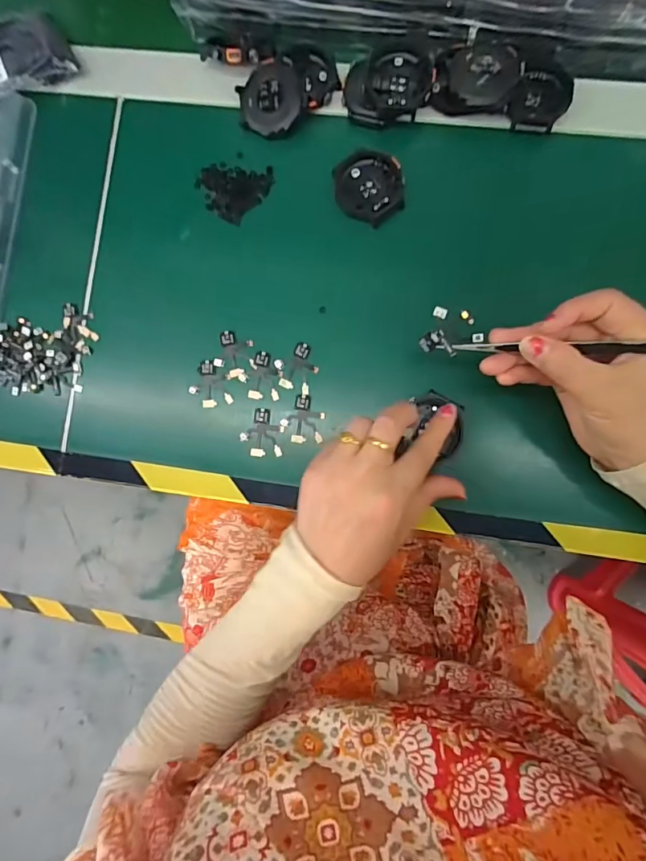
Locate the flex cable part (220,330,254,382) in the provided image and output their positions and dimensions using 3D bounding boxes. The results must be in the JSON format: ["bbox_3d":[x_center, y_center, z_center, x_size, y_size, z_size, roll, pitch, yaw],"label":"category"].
[{"bbox_3d":[-0.066,-0.056,0.333,0.025,0.004,0.036,8,87,4],"label":"flex cable part"}]

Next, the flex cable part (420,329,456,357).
[{"bbox_3d":[0.072,-0.053,0.282,0.016,0.004,0.020,-30,91,28],"label":"flex cable part"}]

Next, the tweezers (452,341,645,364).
[{"bbox_3d":[0.141,-0.047,0.257,0.124,0.005,0.008,4,87,18],"label":"tweezers"}]

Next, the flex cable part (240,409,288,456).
[{"bbox_3d":[-0.044,0.002,0.329,0.031,0.004,0.034,14,87,5],"label":"flex cable part"}]

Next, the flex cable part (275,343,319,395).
[{"bbox_3d":[-0.020,-0.048,0.329,0.031,0.004,0.035,20,88,5],"label":"flex cable part"}]

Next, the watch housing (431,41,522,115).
[{"bbox_3d":[0.109,-0.249,0.314,0.055,0.012,0.046,3,87,4],"label":"watch housing"}]

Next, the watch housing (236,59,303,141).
[{"bbox_3d":[-0.039,-0.244,0.330,0.049,0.012,0.049,-10,96,19],"label":"watch housing"}]

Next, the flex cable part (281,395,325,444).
[{"bbox_3d":[-0.014,-0.008,0.327,0.031,0.004,0.035,10,87,4],"label":"flex cable part"}]

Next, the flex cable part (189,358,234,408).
[{"bbox_3d":[-0.085,-0.035,0.333,0.030,0.004,0.035,-11,86,3],"label":"flex cable part"}]

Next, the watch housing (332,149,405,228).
[{"bbox_3d":[0.034,-0.181,0.331,0.048,0.012,0.053,-33,85,1],"label":"watch housing"}]

